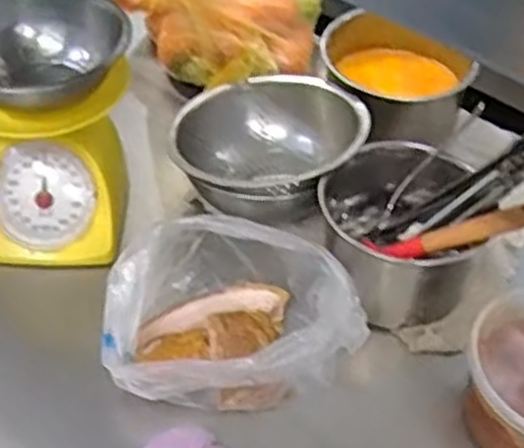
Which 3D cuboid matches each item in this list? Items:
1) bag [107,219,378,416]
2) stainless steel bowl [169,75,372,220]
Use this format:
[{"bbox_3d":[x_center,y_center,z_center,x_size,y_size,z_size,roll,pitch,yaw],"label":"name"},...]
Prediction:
[{"bbox_3d":[-0.022,0.072,0.662,0.209,0.115,0.154,6,46,3],"label":"bag"},{"bbox_3d":[0.003,-0.079,0.811,0.199,0.092,0.186,15,47,11],"label":"stainless steel bowl"}]

